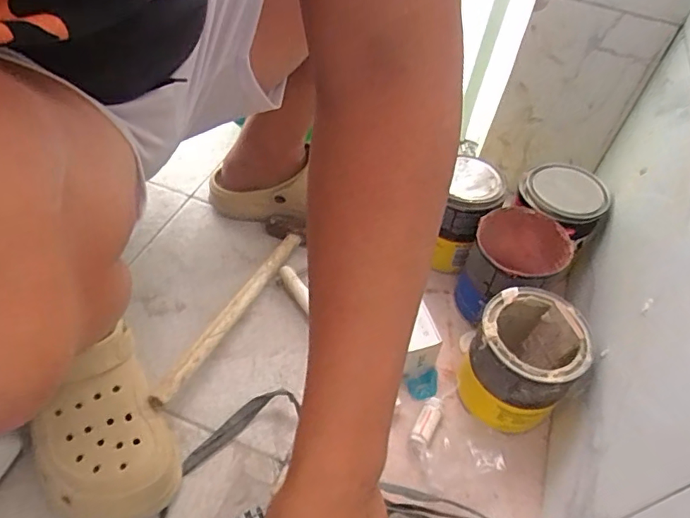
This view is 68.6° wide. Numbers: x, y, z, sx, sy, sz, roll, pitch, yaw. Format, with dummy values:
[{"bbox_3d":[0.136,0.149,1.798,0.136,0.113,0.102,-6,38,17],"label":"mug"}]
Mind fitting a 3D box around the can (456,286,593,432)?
[{"bbox_3d":[0.180,0.110,0.533,0.098,0.127,0.102,3,49,-4],"label":"can"}]

